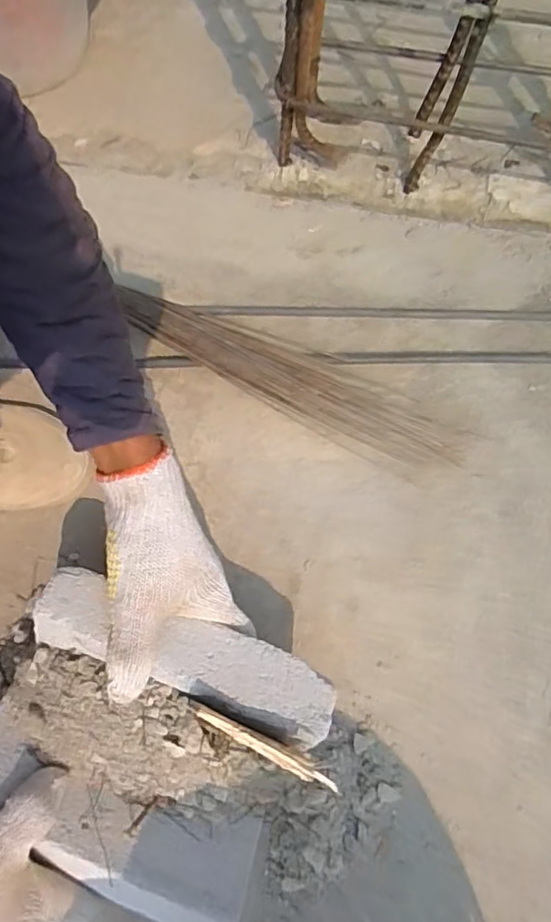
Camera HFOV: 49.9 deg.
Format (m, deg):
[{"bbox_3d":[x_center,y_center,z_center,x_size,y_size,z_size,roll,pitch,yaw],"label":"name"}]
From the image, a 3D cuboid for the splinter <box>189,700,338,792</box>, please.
[{"bbox_3d":[-0.007,0.180,0.376,0.106,0.011,0.014,31,75,-6],"label":"splinter"}]

